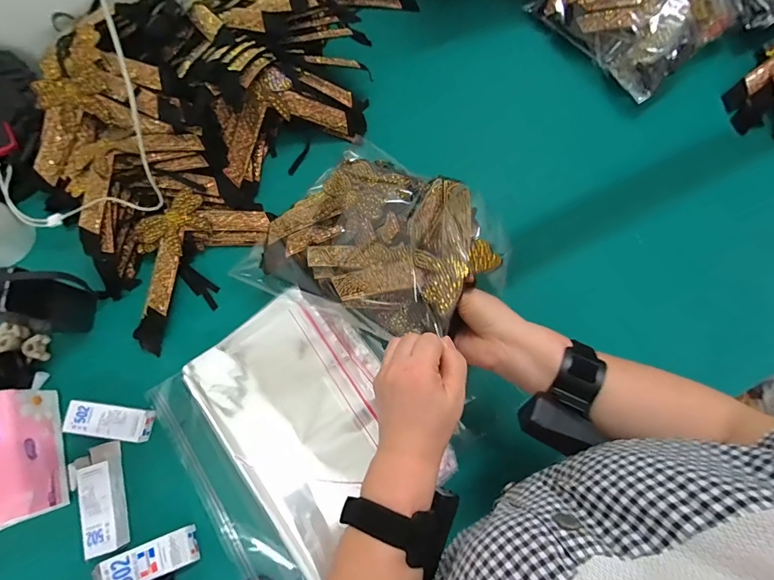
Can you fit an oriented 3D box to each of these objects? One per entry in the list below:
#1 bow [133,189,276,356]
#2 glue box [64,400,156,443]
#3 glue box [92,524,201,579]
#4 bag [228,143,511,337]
[{"bbox_3d":[-0.292,-0.041,0.542,0.143,0.024,0.240,30,77,8],"label":"bow"},{"bbox_3d":[-0.353,0.167,0.495,0.103,0.023,0.040,7,75,3],"label":"glue box"},{"bbox_3d":[-0.280,0.318,0.453,0.114,0.023,0.040,-21,75,-5],"label":"glue box"},{"bbox_3d":[-0.023,-0.045,0.459,0.246,0.064,0.290,-44,49,-5],"label":"bag"}]

